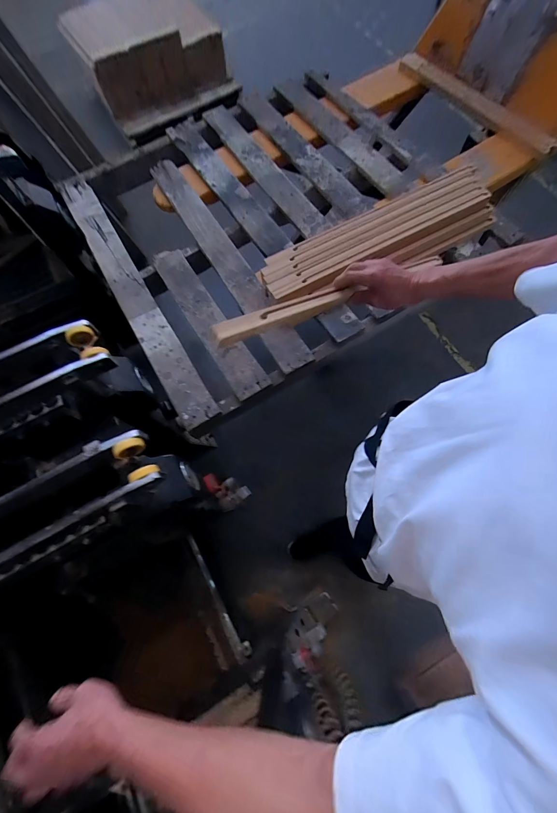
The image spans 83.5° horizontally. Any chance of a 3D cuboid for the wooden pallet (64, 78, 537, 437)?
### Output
[{"bbox_3d":[-0.113,-0.620,0.968,1.036,0.137,1.099,-34,73,-9],"label":"wooden pallet"}]

